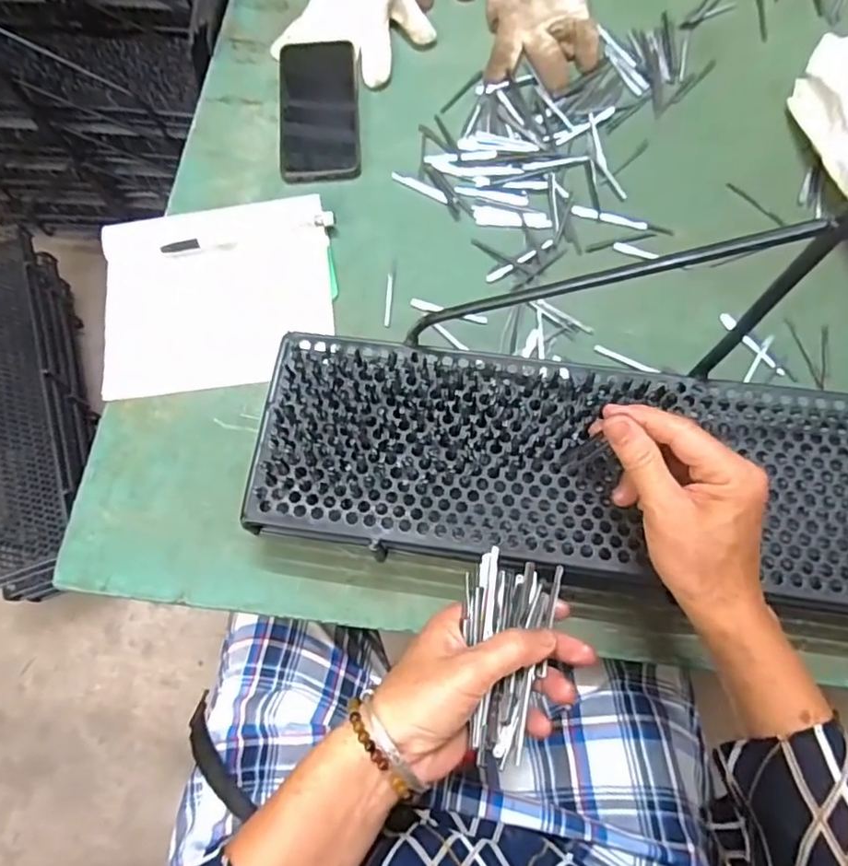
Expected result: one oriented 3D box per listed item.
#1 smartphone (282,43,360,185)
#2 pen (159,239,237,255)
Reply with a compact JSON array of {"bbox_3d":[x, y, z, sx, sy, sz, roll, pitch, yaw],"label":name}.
[{"bbox_3d":[-0.103,-0.320,0.576,0.076,0.009,0.168,-5,72,1],"label":"smartphone"},{"bbox_3d":[-0.200,-0.166,0.521,0.063,0.007,0.010,-10,71,-20],"label":"pen"}]

